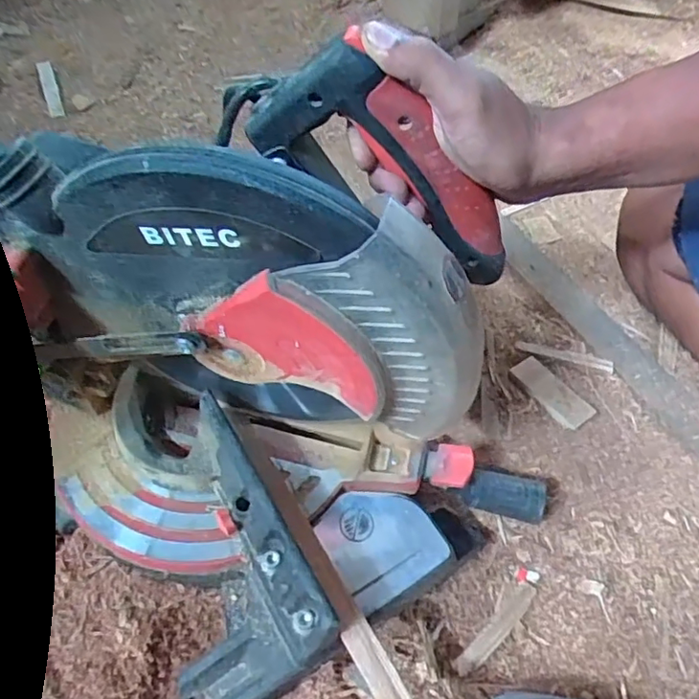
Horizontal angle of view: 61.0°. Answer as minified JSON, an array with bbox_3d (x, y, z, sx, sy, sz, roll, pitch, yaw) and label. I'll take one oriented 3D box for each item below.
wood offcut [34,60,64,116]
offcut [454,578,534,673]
[{"bbox_3d":[-0.441,-0.386,0.871,0.023,0.016,0.114,-19,71,-16],"label":"wood offcut"},{"bbox_3d":[0.123,0.232,0.494,0.099,0.009,0.018,-37,63,-26],"label":"offcut"}]

